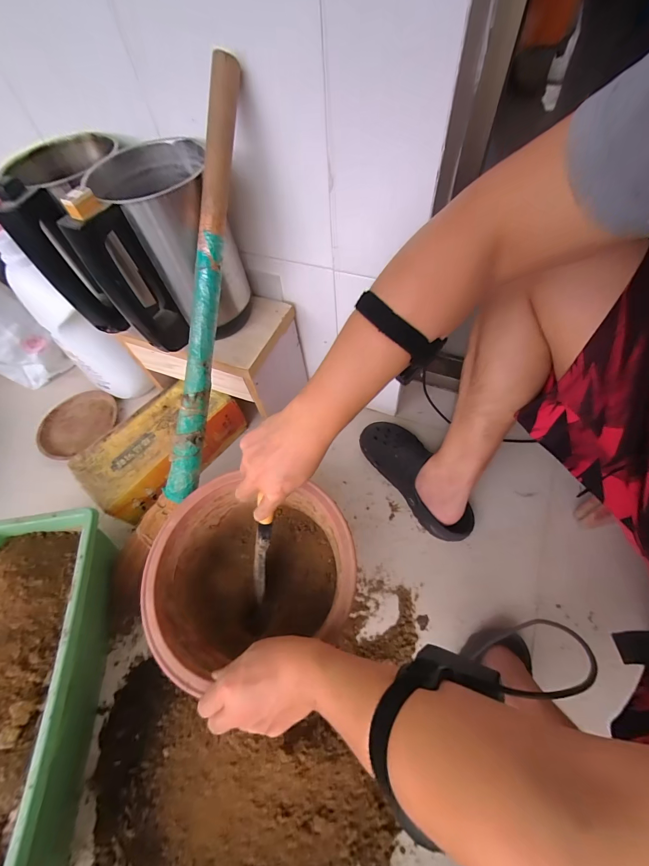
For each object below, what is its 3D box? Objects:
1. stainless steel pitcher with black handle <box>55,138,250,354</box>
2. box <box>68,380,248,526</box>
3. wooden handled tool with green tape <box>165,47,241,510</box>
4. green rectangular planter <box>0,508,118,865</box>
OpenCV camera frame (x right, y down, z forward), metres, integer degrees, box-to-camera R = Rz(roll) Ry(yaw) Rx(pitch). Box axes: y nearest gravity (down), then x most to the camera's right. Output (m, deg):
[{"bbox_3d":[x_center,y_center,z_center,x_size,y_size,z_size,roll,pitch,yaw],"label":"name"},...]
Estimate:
[{"bbox_3d":[-0.217,-0.241,0.483,0.184,0.252,0.138,-33,62,-15],"label":"stainless steel pitcher with black handle"},{"bbox_3d":[-0.329,0.023,0.687,0.154,0.101,0.288,33,66,22],"label":"box"},{"bbox_3d":[-0.161,-0.136,0.429,0.035,0.516,0.032,22,22,17],"label":"wooden handled tool with green tape"},{"bbox_3d":[-0.416,0.372,0.468,0.199,0.152,0.470,-7,58,0],"label":"green rectangular planter"}]

